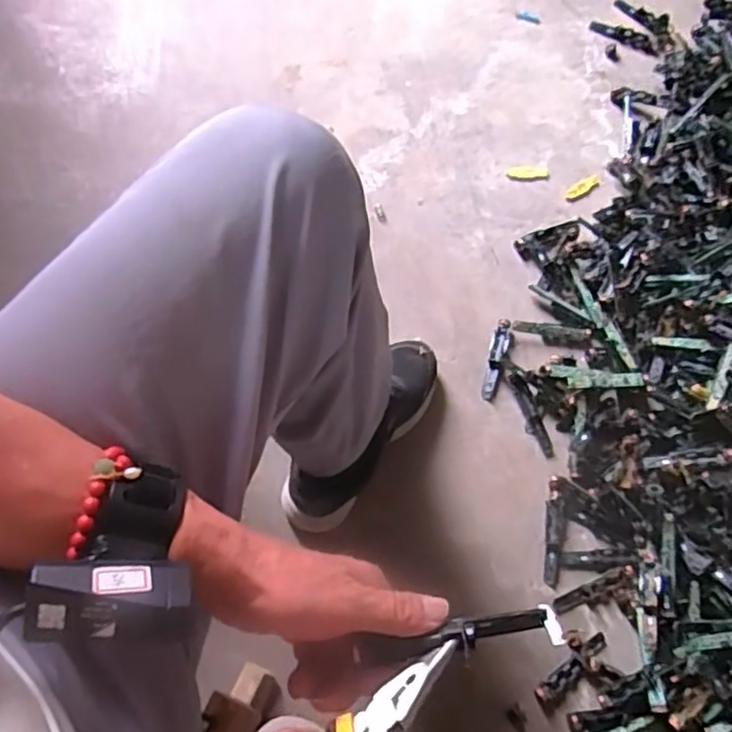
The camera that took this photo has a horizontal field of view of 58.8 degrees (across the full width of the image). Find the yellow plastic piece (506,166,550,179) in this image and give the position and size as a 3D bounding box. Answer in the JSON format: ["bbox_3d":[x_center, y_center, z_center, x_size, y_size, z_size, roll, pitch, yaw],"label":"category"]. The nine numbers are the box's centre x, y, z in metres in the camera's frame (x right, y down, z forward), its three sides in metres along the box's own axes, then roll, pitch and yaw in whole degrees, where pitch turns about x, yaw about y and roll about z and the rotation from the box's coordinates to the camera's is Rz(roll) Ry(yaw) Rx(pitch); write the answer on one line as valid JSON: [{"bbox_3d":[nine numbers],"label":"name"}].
[{"bbox_3d":[0.239,-0.285,0.954,0.062,0.004,0.021,0,71,-4],"label":"yellow plastic piece"}]

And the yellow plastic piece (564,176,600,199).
[{"bbox_3d":[0.315,-0.259,0.945,0.056,0.004,0.020,-29,76,-13],"label":"yellow plastic piece"}]

